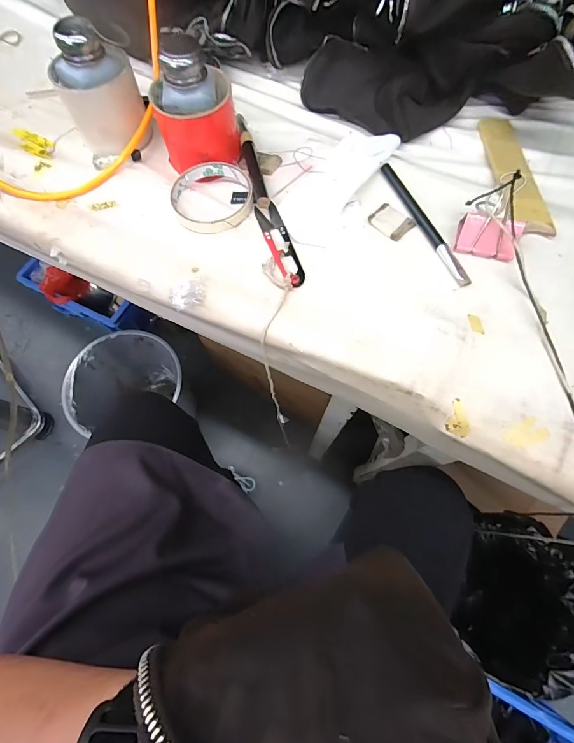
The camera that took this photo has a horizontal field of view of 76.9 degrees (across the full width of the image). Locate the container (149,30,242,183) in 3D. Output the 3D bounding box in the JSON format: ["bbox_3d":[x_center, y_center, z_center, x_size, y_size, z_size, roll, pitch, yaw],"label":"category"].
[{"bbox_3d":[-0.091,-0.257,0.357,0.080,0.089,0.065,-12,69,-2],"label":"container"}]

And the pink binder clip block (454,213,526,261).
[{"bbox_3d":[0.182,-0.122,0.328,0.051,0.030,0.025,15,71,8],"label":"pink binder clip block"}]

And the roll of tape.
[{"bbox_3d":[-0.075,-0.177,0.366,0.081,0.013,0.086,-1,69,3],"label":"roll of tape"}]

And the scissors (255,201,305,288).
[{"bbox_3d":[-0.007,-0.123,0.347,0.023,0.010,0.101,-19,70,-4],"label":"scissors"}]

